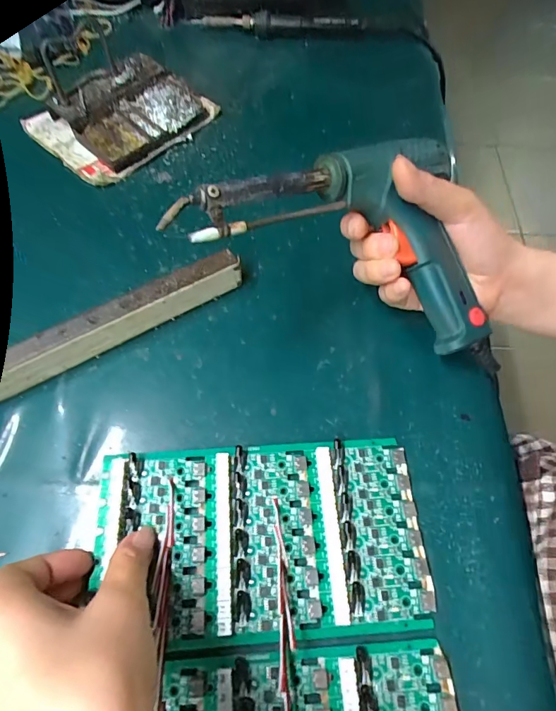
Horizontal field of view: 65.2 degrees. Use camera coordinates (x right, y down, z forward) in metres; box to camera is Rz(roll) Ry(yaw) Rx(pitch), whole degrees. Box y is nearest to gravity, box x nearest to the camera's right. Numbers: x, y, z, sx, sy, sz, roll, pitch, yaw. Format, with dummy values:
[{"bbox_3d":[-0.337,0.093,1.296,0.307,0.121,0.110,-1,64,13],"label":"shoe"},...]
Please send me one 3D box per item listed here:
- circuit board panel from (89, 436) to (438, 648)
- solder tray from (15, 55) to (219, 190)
[{"bbox_3d":[-0.009,0.104,0.253,0.185,0.008,0.105,-3,63,-3],"label":"circuit board panel"},{"bbox_3d":[-0.147,-0.230,0.411,0.149,0.032,0.113,-39,70,-19],"label":"solder tray"}]

